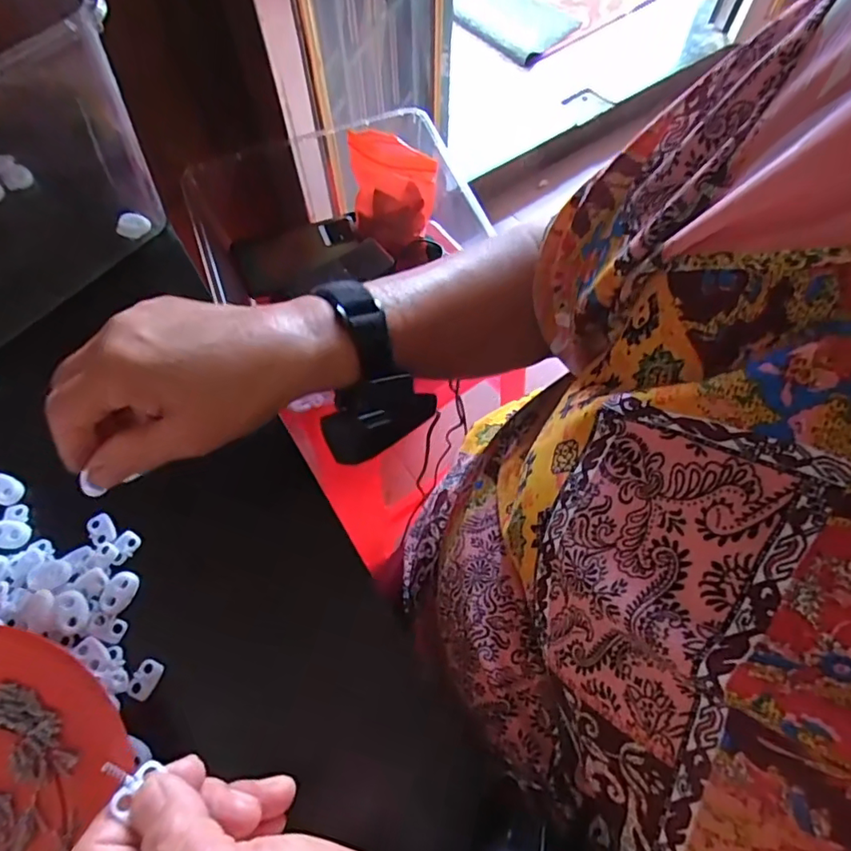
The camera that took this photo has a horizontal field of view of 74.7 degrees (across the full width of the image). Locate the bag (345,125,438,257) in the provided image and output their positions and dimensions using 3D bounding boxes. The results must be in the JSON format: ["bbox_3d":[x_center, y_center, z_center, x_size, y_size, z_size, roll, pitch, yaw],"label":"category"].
[{"bbox_3d":[-0.041,-0.290,0.699,0.103,0.135,0.027,13,47,3],"label":"bag"}]

